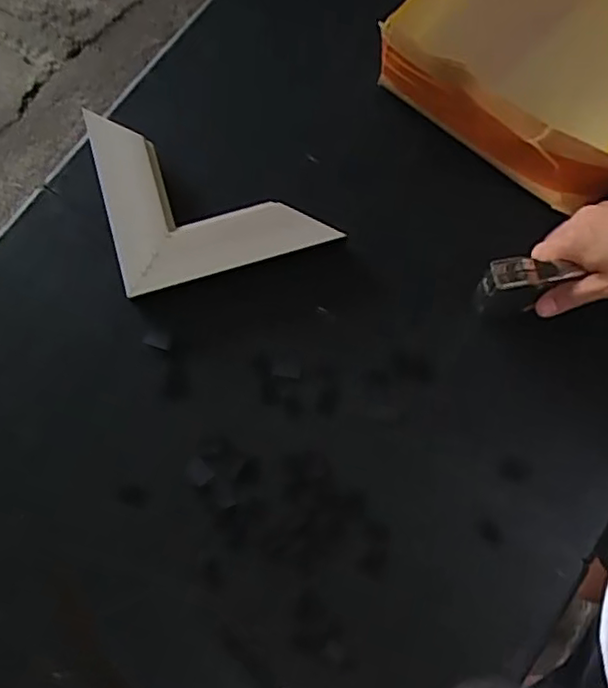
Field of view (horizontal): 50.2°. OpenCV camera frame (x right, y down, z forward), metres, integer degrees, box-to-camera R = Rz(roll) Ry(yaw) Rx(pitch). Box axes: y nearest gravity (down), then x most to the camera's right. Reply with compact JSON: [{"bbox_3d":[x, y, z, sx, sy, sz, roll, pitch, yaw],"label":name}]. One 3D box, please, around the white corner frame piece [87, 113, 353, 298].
[{"bbox_3d":[-0.092,-0.152,0.611,0.191,0.018,0.185,-15,76,-3],"label":"white corner frame piece"}]

